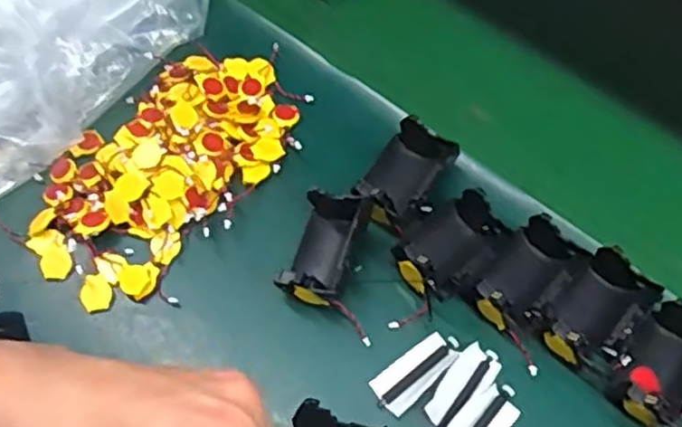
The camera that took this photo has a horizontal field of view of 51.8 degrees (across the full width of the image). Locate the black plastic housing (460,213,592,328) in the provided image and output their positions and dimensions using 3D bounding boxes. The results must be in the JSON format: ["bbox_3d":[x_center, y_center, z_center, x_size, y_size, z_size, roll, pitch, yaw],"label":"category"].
[{"bbox_3d":[0.121,0.040,0.458,0.045,0.034,0.071,39,67,18],"label":"black plastic housing"}]

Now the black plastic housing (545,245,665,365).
[{"bbox_3d":[0.164,0.063,0.449,0.046,0.036,0.071,39,67,18],"label":"black plastic housing"}]

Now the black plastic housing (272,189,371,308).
[{"bbox_3d":[-0.010,0.023,0.459,0.040,0.035,0.068,15,62,7],"label":"black plastic housing"}]

